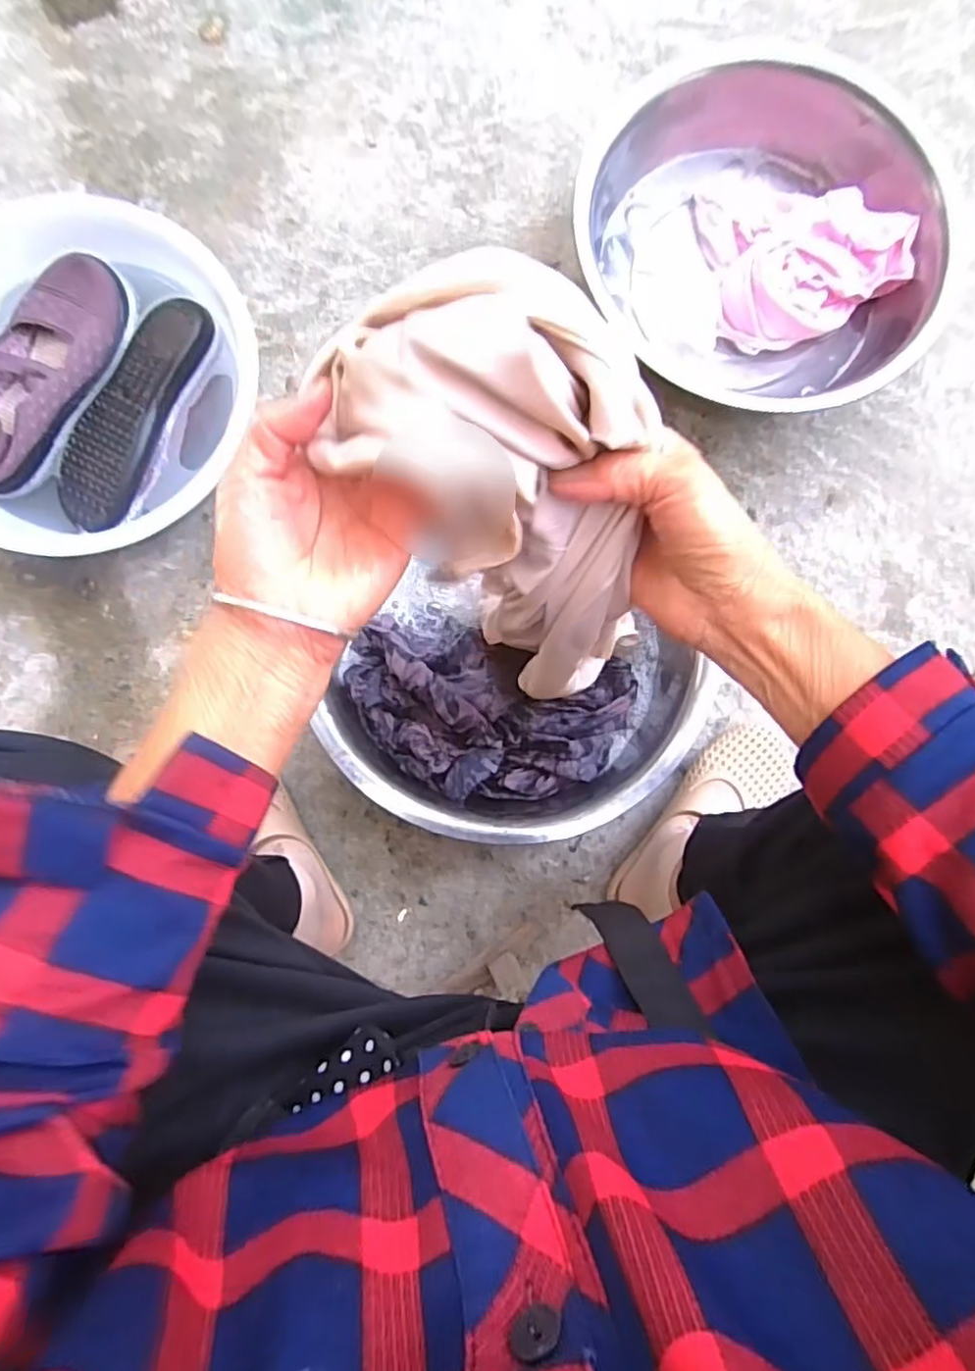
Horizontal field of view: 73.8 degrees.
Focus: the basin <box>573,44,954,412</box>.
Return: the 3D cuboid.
[{"bbox_3d":[0.271,-0.465,0.664,0.350,0.120,0.323,0,85,-1],"label":"basin"}]

